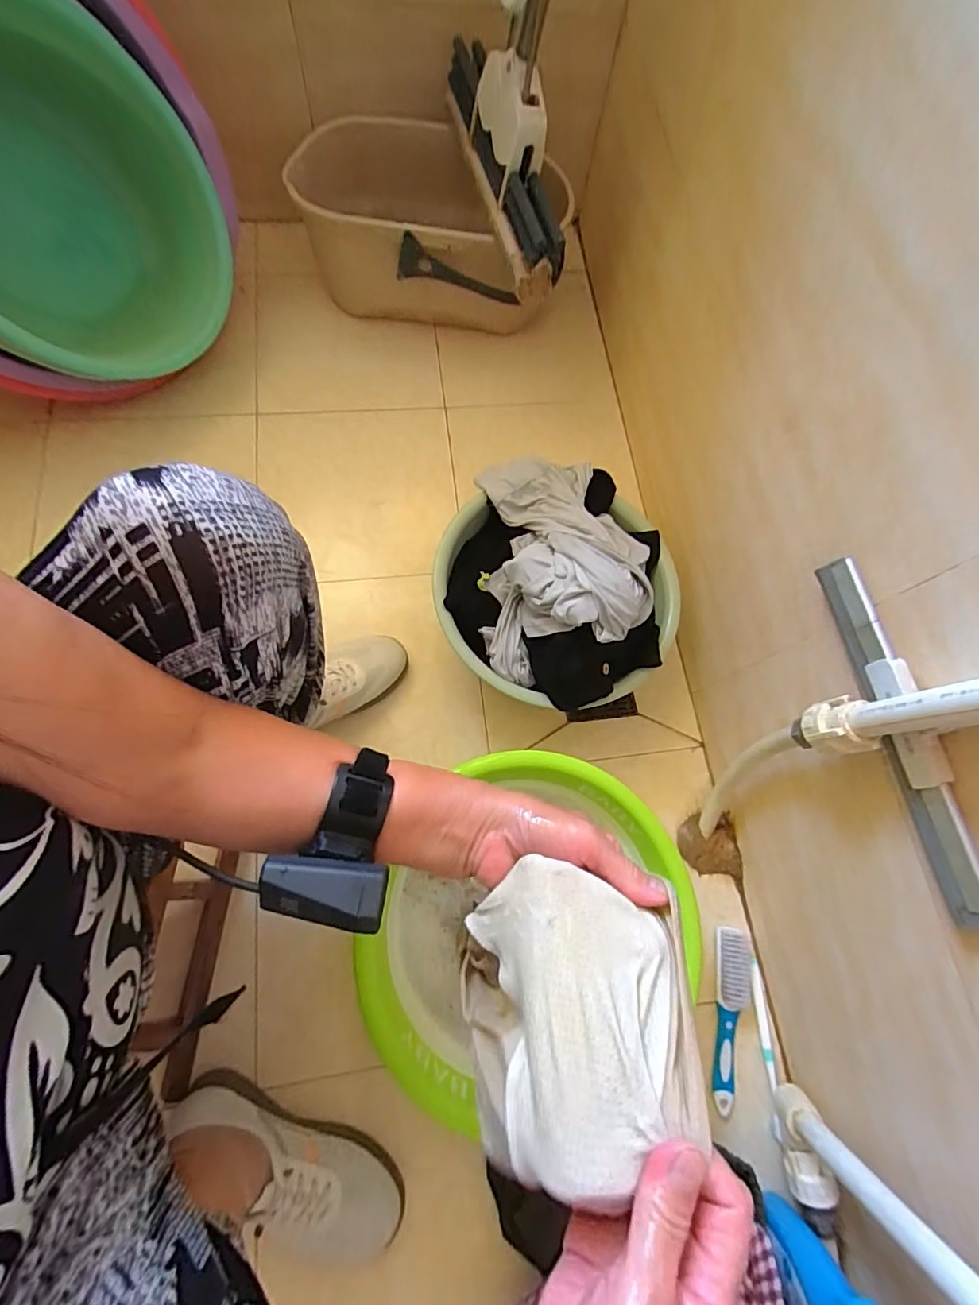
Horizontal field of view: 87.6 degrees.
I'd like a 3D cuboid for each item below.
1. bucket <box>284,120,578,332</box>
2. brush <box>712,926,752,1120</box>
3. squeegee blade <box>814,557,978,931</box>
[{"bbox_3d":[-0.127,-0.701,0.874,0.433,0.205,0.255,9,71,-1],"label":"bucket"},{"bbox_3d":[0.282,0.424,0.592,0.035,0.024,0.185,11,71,0],"label":"brush"},{"bbox_3d":[0.323,0.058,0.404,0.020,0.044,0.288,-6,72,-6],"label":"squeegee blade"}]

